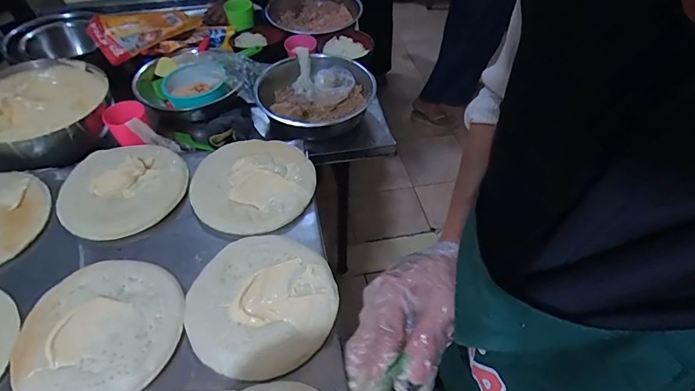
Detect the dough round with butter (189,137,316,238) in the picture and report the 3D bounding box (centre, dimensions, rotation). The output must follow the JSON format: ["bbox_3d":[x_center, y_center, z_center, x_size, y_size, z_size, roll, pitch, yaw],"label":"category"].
[{"bbox_3d":[-0.155,-0.023,0.700,0.186,0.027,0.209,26,53,21],"label":"dough round with butter"}]

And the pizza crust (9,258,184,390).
[{"bbox_3d":[-0.318,0.170,0.527,0.192,0.020,0.198,0,48,0],"label":"pizza crust"}]

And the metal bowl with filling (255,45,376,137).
[{"bbox_3d":[-0.068,-0.224,0.927,0.238,0.086,0.266,23,52,19],"label":"metal bowl with filling"}]

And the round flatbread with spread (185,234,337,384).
[{"bbox_3d":[-0.117,0.137,0.555,0.192,0.019,0.202,0,48,0],"label":"round flatbread with spread"}]

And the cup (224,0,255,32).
[{"bbox_3d":[-0.285,-0.477,1.076,0.064,0.055,0.070,0,48,0],"label":"cup"}]

